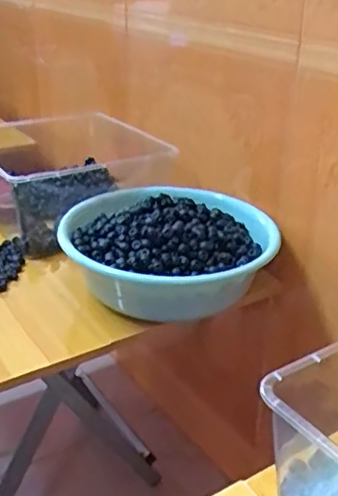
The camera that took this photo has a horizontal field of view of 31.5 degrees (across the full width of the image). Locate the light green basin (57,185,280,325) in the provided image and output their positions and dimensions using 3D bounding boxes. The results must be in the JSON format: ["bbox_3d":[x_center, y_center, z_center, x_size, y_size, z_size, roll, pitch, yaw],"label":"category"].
[{"bbox_3d":[0.004,0.001,0.865,0.287,0.108,0.275,1,26,0],"label":"light green basin"}]

